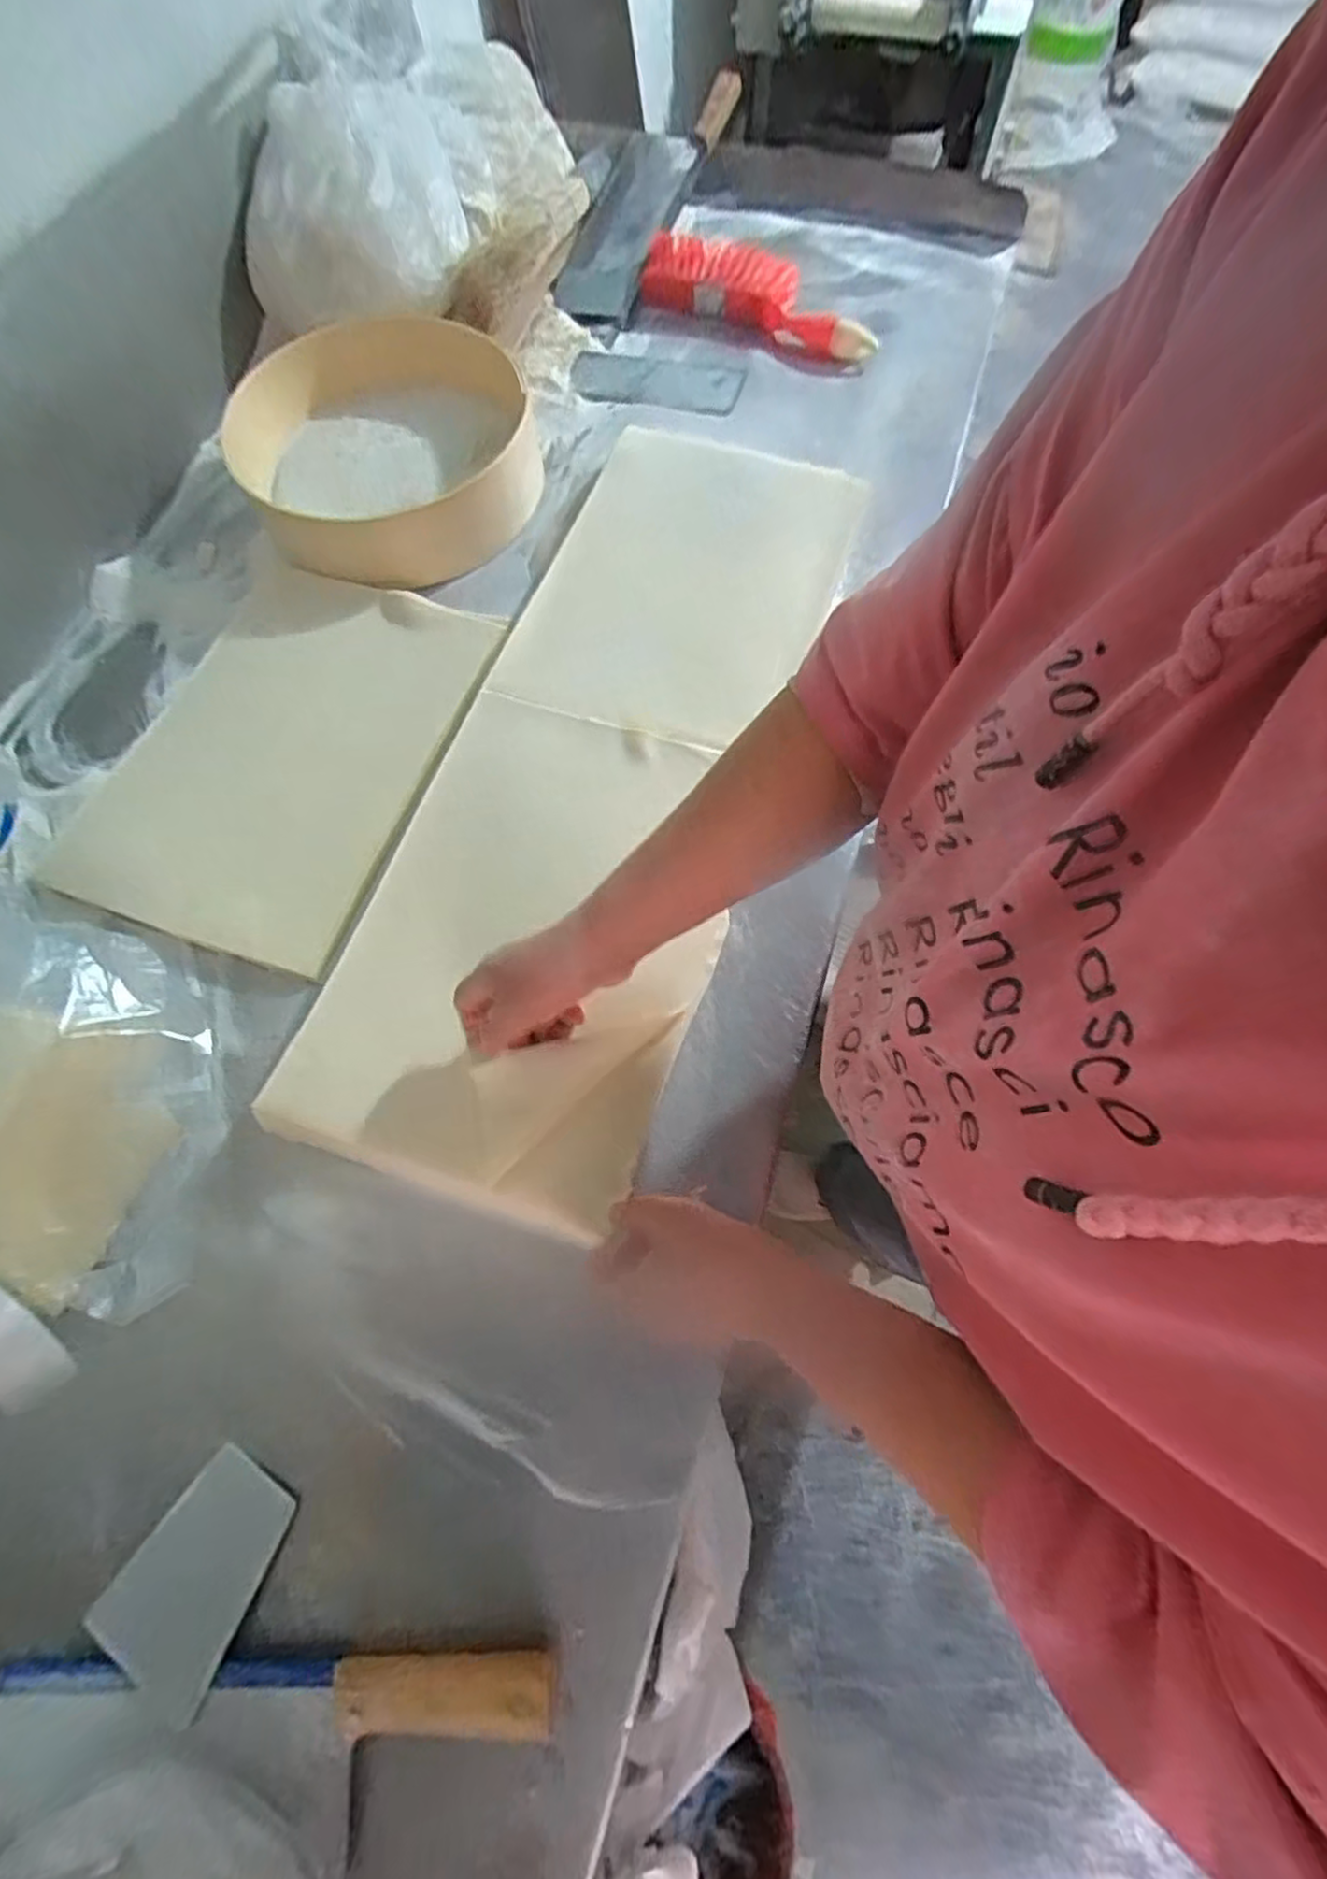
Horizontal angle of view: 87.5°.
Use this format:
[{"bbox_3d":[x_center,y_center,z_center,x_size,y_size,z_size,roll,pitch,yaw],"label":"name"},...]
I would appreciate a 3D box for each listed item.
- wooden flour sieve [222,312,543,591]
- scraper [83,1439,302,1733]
[{"bbox_3d":[-0.284,-0.501,0.715,0.315,0.104,0.274,-20,70,-7],"label":"wooden flour sieve"},{"bbox_3d":[-0.271,0.365,0.403,0.080,0.011,0.107,26,72,10],"label":"scraper"}]

